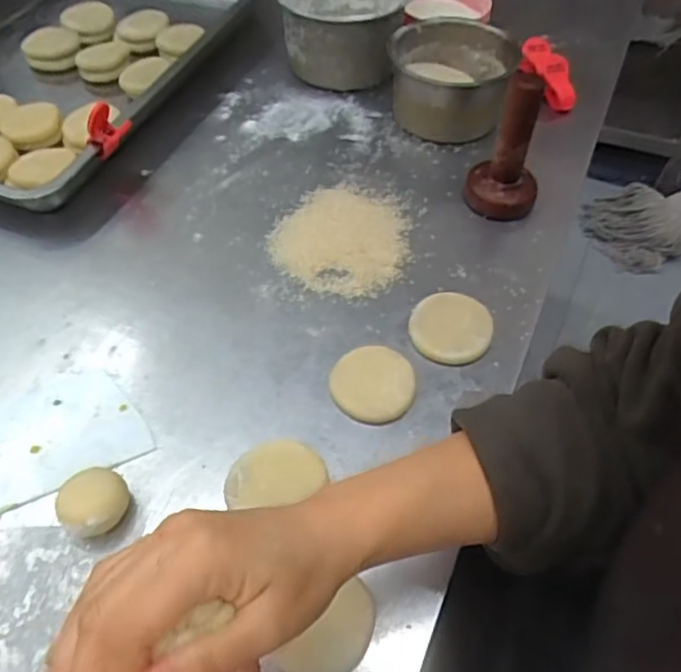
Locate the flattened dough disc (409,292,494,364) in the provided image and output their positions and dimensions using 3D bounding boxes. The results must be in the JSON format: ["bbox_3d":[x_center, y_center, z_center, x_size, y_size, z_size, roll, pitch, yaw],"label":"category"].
[{"bbox_3d":[0.090,-0.007,0.513,0.064,0.010,0.067,0,53,0],"label":"flattened dough disc"}]

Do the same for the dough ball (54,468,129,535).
[{"bbox_3d":[-0.166,0.111,0.421,0.045,0.026,0.045,0,53,0],"label":"dough ball"}]

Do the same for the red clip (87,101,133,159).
[{"bbox_3d":[-0.217,-0.193,0.593,0.030,0.043,0.030,0,53,0],"label":"red clip"}]

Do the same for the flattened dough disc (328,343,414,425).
[{"bbox_3d":[0.024,0.035,0.478,0.062,0.011,0.063,0,53,0],"label":"flattened dough disc"}]

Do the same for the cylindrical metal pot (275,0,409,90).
[{"bbox_3d":[0.000,-0.361,0.734,0.141,0.089,0.142,0,53,0],"label":"cylindrical metal pot"}]

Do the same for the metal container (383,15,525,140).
[{"bbox_3d":[0.118,-0.279,0.674,0.120,0.068,0.149,13,54,10],"label":"metal container"}]

